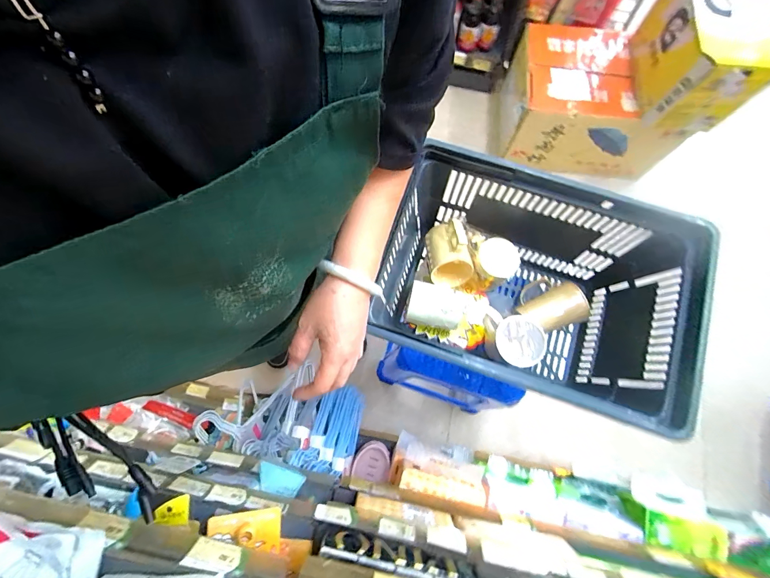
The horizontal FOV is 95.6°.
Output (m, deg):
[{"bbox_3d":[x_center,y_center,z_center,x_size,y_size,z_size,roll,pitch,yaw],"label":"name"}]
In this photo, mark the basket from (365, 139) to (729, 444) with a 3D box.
[{"bbox_3d":[0.233,-0.001,0.603,0.419,0.284,0.326,17,78,5],"label":"basket"}]

